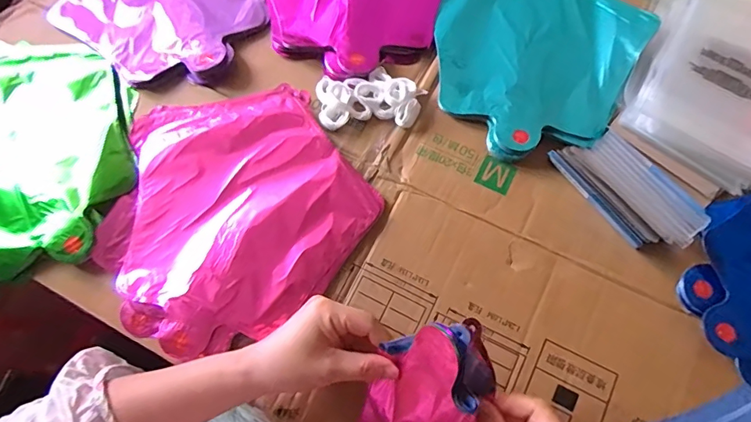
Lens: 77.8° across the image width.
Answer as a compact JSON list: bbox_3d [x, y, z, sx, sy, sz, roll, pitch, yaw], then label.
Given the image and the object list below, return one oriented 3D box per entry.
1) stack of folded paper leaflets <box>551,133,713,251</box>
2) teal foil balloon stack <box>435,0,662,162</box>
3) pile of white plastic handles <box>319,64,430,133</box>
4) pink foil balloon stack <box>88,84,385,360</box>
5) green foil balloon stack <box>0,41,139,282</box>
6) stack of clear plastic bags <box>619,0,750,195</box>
[{"bbox_3d":[0.228,-0.019,0.420,0.076,0.018,0.126,-36,74,-10],"label":"stack of folded paper leaflets"},{"bbox_3d":[0.164,-0.177,0.492,0.205,0.022,0.252,30,74,11],"label":"teal foil balloon stack"},{"bbox_3d":[-0.007,-0.117,0.483,0.105,0.016,0.062,-3,71,0],"label":"pile of white plastic handles"},{"bbox_3d":[-0.145,-0.009,0.445,0.240,0.013,0.245,-34,74,-10],"label":"pink foil balloon stack"},{"bbox_3d":[-0.359,-0.062,0.484,0.248,0.041,0.234,19,72,8],"label":"green foil balloon stack"},{"bbox_3d":[0.355,-0.145,0.472,0.156,0.028,0.233,27,74,10],"label":"stack of clear plastic bags"}]

